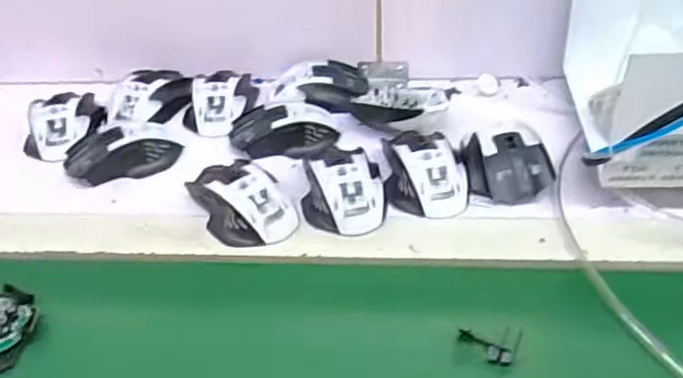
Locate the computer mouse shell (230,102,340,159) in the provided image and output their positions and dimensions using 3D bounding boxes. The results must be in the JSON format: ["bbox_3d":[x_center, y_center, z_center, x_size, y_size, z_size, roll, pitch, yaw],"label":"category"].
[{"bbox_3d":[-0.060,-0.063,0.603,0.107,0.029,0.063,-1,42,3],"label":"computer mouse shell"}]

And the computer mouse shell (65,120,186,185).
[{"bbox_3d":[-0.218,-0.039,0.590,0.110,0.032,0.059,-8,42,-5],"label":"computer mouse shell"}]

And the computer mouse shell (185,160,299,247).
[{"bbox_3d":[-0.089,0.007,0.521,0.072,0.036,0.114,-30,48,-26],"label":"computer mouse shell"}]

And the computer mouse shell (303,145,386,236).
[{"bbox_3d":[0.002,-0.002,0.522,0.069,0.032,0.098,-4,42,-1],"label":"computer mouse shell"}]

